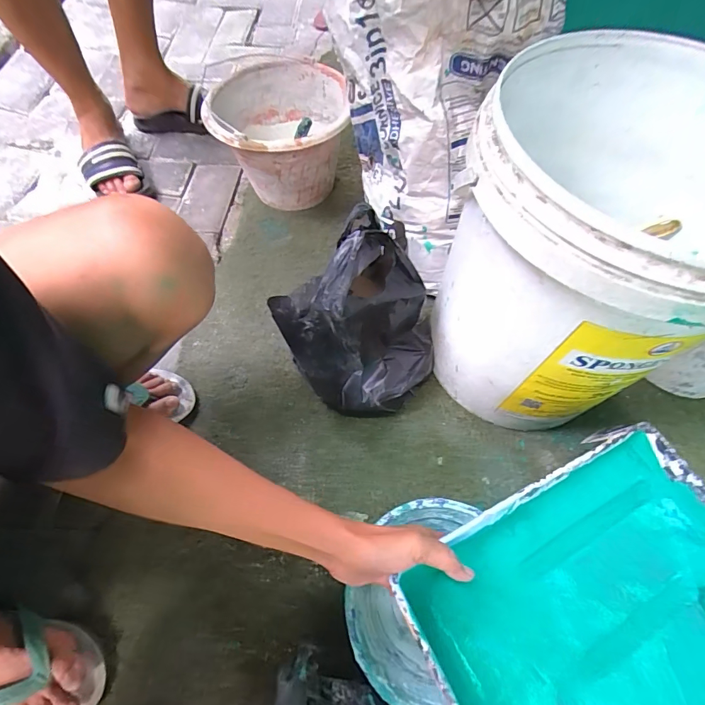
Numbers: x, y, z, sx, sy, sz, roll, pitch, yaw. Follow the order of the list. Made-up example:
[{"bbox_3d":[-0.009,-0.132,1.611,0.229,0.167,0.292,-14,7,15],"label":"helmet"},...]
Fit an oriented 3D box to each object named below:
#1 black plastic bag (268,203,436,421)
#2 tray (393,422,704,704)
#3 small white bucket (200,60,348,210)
[{"bbox_3d":[0.024,-0.030,0.504,0.180,0.270,0.137,-37,70,-22],"label":"black plastic bag"},{"bbox_3d":[0.236,0.251,0.345,0.320,0.073,0.291,-25,64,-14],"label":"tray"},{"bbox_3d":[-0.132,-0.384,0.754,0.230,0.185,0.244,1,61,-1],"label":"small white bucket"}]

